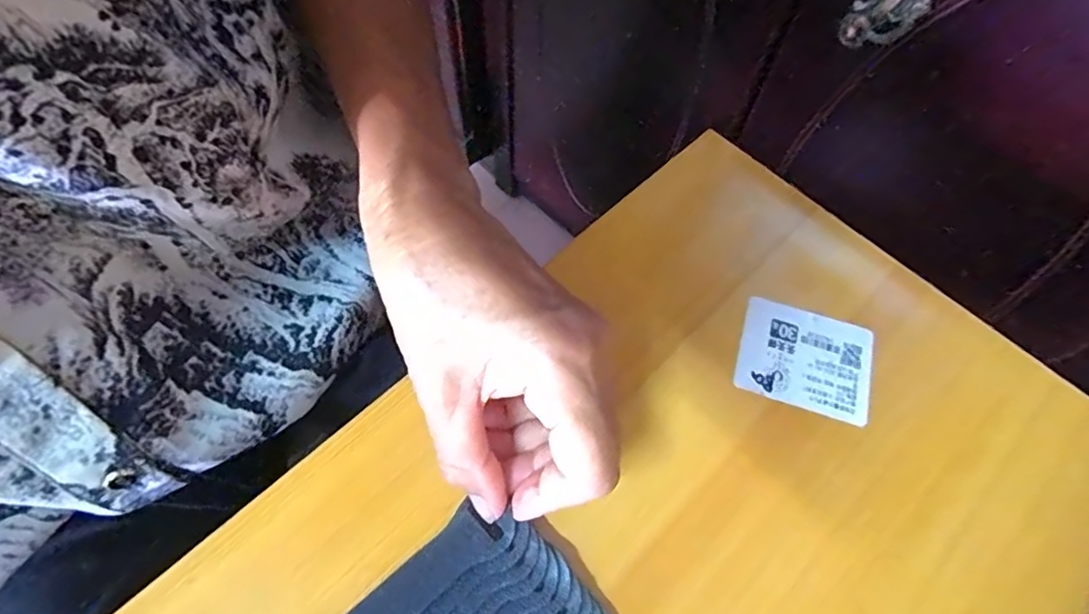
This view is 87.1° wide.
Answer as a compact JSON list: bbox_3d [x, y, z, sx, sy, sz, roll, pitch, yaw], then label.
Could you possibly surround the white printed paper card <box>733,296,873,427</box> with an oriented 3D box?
[{"bbox_3d":[0.122,0.024,0.268,0.060,0.006,0.048,16,67,8],"label":"white printed paper card"}]

